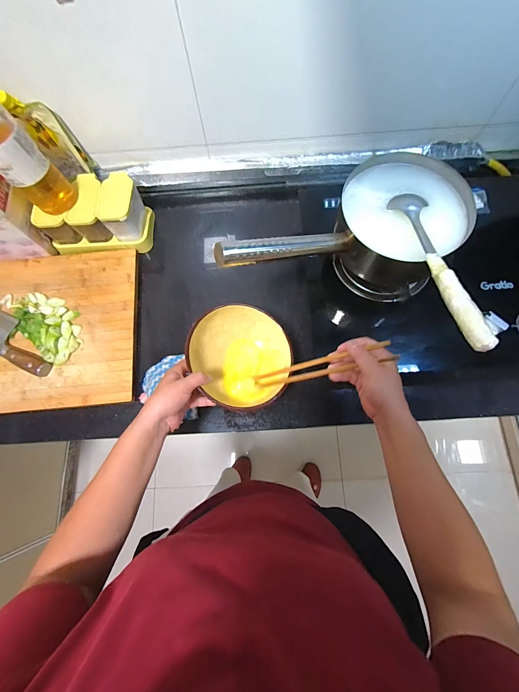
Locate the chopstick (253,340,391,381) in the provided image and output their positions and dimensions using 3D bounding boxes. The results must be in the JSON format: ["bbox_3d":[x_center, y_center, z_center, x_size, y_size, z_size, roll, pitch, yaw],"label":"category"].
[{"bbox_3d":[0.088,0.026,0.474,0.216,0.006,0.010,-17,75,23],"label":"chopstick"}]

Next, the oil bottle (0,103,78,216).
[{"bbox_3d":[-0.422,-0.331,0.521,0.089,0.234,0.079,-39,77,-9],"label":"oil bottle"}]

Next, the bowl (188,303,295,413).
[{"bbox_3d":[-0.031,0.015,0.514,0.163,0.080,0.170,0,76,0],"label":"bowl"}]

